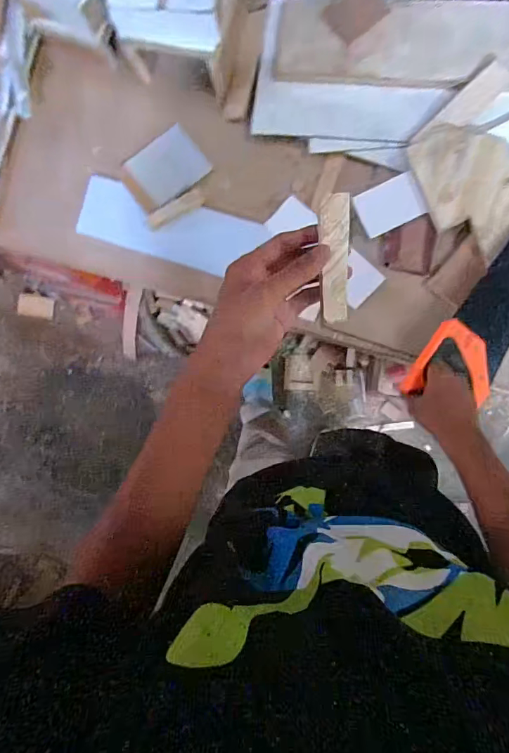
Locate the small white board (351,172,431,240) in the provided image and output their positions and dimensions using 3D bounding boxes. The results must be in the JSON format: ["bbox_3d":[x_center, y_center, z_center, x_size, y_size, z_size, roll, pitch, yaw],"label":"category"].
[{"bbox_3d":[0.211,-0.268,0.675,0.092,0.005,0.072,-22,87,16],"label":"small white board"}]

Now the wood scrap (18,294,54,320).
[{"bbox_3d":[-0.813,-0.260,1.608,0.147,0.013,0.080,9,88,7],"label":"wood scrap"}]

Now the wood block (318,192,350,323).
[{"bbox_3d":[0.065,-0.094,0.348,0.023,0.009,0.097,-1,104,6],"label":"wood block"}]

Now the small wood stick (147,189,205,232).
[{"bbox_3d":[-0.130,-0.278,0.722,0.101,0.016,0.028,-30,84,4],"label":"small wood stick"}]

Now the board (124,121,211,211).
[{"bbox_3d":[-0.150,-0.344,0.716,0.136,0.034,0.098,-36,84,3],"label":"board"}]

